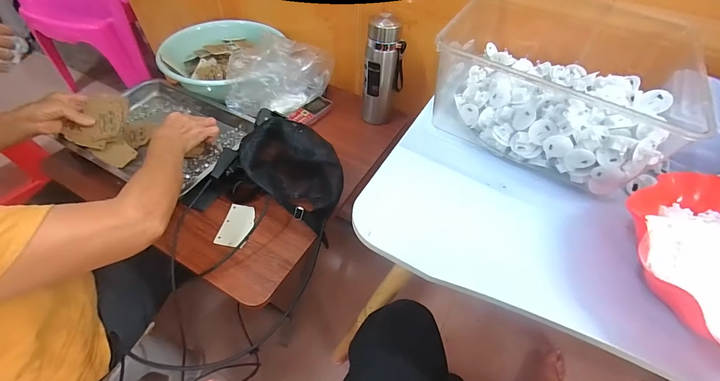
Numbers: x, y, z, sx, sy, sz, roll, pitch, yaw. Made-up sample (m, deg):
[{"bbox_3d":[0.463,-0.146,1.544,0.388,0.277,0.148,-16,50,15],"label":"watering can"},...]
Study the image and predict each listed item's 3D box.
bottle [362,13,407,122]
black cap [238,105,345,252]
[{"bbox_3d":[0.051,-0.252,0.737,0.079,0.234,0.061,9,51,6],"label":"bottle"},{"bbox_3d":[-0.117,-0.039,0.596,0.186,0.126,0.130,22,54,16],"label":"black cap"}]

